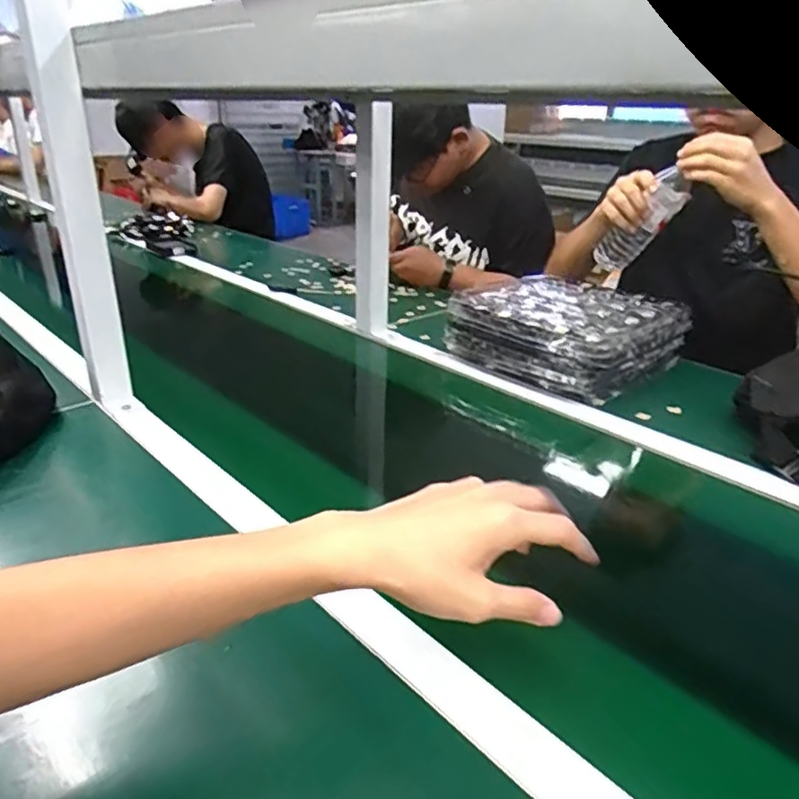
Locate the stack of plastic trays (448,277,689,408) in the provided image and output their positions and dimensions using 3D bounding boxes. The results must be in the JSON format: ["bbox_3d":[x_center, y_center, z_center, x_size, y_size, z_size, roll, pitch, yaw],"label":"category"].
[{"bbox_3d":[0.260,-0.108,0.973,0.268,0.092,0.267,24,33,39],"label":"stack of plastic trays"}]

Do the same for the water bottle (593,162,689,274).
[{"bbox_3d":[0.401,-0.285,1.023,0.069,0.188,0.053,-25,68,-44],"label":"water bottle"}]

